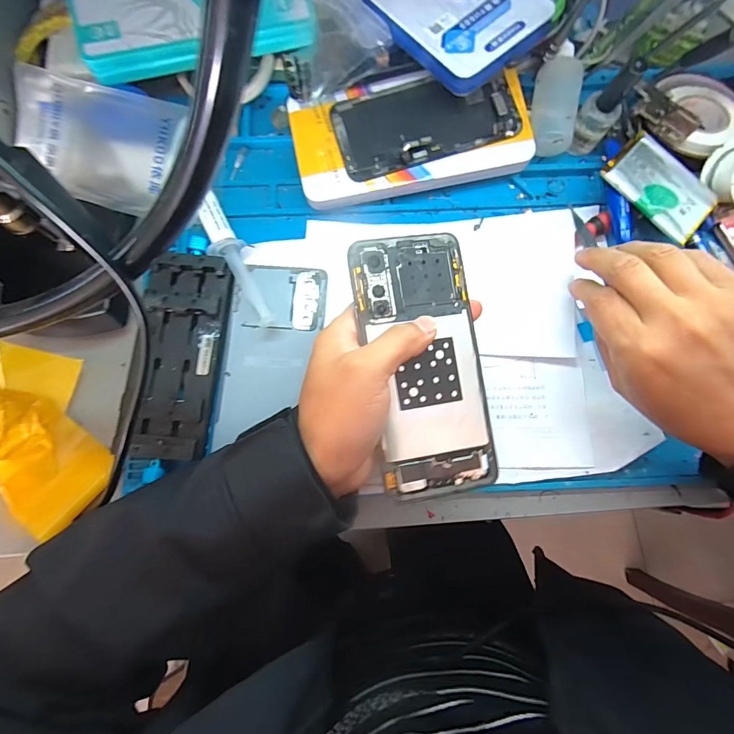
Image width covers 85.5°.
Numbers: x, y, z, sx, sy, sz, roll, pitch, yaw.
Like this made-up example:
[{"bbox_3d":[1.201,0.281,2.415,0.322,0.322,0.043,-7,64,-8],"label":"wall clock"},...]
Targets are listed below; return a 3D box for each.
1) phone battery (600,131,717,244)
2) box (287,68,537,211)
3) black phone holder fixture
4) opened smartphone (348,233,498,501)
[{"bbox_3d":[0.224,-0.137,0.300,0.057,0.009,0.080,-43,87,-13],"label":"phone battery"},{"bbox_3d":[0.035,-0.189,0.320,0.184,0.025,0.089,-12,84,0],"label":"box"},{"bbox_3d":[-0.136,-0.011,0.289,0.058,0.026,0.147,2,84,1],"label":"black phone holder fixture"},{"bbox_3d":[0.036,-0.003,0.247,0.070,0.013,0.158,-10,86,0],"label":"opened smartphone"}]

